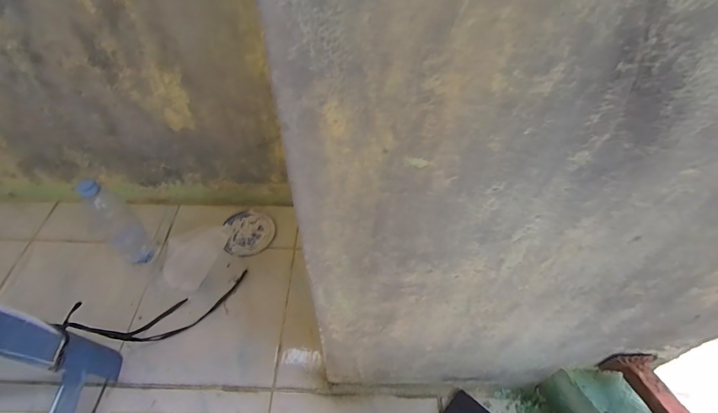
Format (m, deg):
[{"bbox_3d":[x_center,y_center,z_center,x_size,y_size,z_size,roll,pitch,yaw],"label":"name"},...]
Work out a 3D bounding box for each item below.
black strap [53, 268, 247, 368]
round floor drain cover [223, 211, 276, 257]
[{"bbox_3d":[-0.382,0.220,0.714,0.303,0.114,0.083,-11,47,-45],"label":"black strap"},{"bbox_3d":[-0.256,0.060,0.890,0.112,0.017,0.122,-8,52,-7],"label":"round floor drain cover"}]

